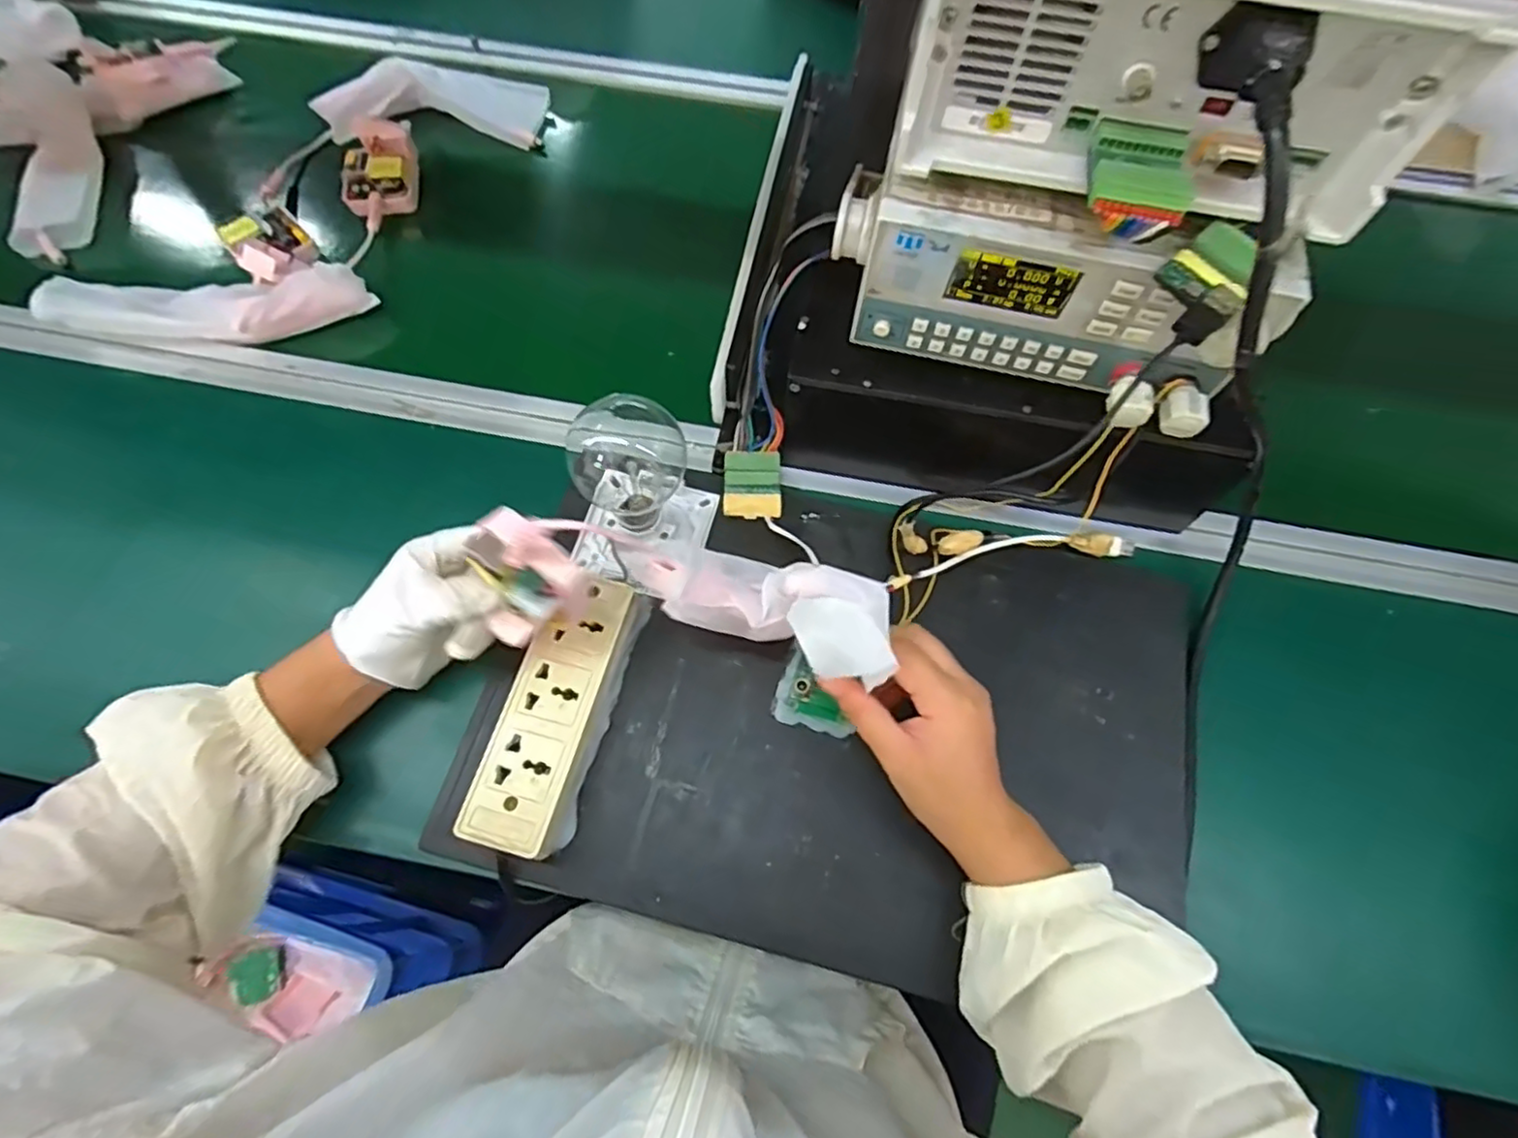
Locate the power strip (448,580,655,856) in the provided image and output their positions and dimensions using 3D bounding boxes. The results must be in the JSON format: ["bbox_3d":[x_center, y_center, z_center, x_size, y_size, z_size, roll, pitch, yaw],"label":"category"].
[{"bbox_3d":[-0.123,0.088,0.419,0.055,0.036,0.164,13,68,9],"label":"power strip"}]

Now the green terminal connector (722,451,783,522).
[{"bbox_3d":[-0.004,-0.061,0.486,0.041,0.008,0.047,0,104,-4],"label":"green terminal connector"}]

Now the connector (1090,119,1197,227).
[{"bbox_3d":[0.172,-0.179,0.303,0.042,0.012,0.046,11,67,8],"label":"connector"}]

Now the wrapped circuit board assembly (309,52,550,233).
[{"bbox_3d":[-0.299,-0.418,0.645,0.206,0.054,0.170,-25,67,-8],"label":"wrapped circuit board assembly"}]

